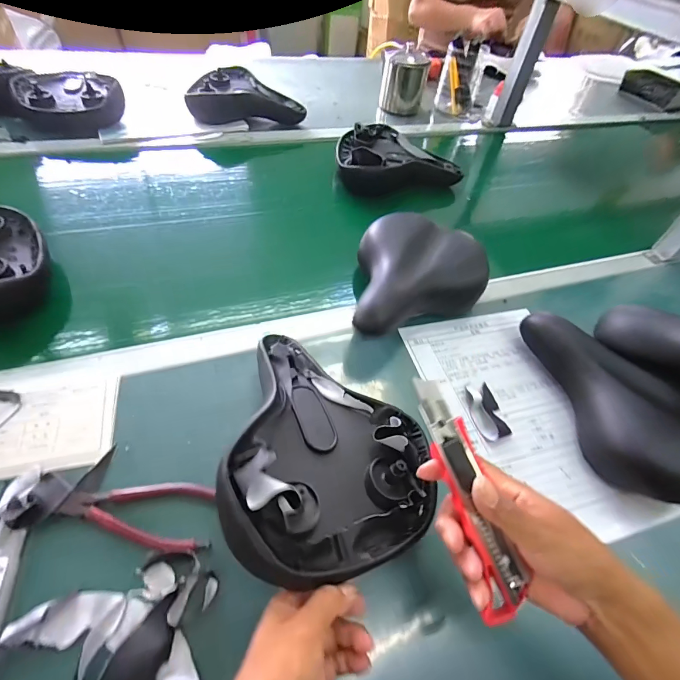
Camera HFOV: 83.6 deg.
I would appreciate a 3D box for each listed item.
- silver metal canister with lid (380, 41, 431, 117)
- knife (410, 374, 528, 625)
[{"bbox_3d":[0.160,-0.657,0.961,0.107,0.116,0.082,8,51,-1],"label":"silver metal canister with lid"},{"bbox_3d":[0.090,0.106,0.267,0.031,0.015,0.163,-17,81,-20],"label":"knife"}]

